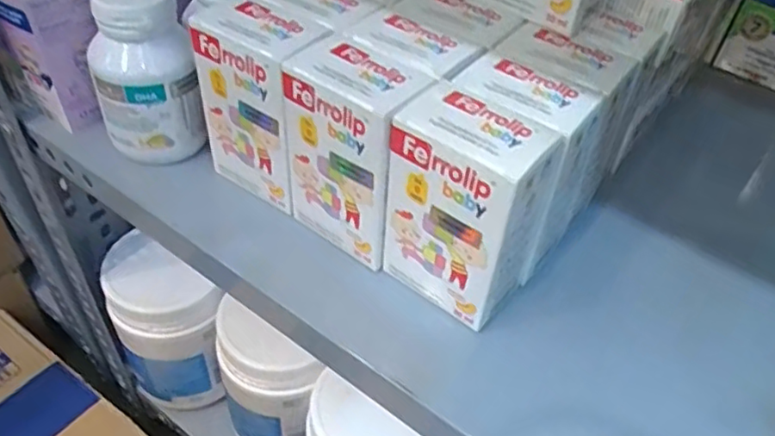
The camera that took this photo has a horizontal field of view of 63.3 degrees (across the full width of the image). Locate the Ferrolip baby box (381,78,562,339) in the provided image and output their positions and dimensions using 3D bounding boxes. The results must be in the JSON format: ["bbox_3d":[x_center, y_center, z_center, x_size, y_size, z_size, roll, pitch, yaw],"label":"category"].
[{"bbox_3d":[0.033,-0.004,0.270,0.059,0.088,0.038,29,50,22],"label":"Ferrolip baby box"}]

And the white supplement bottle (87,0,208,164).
[{"bbox_3d":[-0.128,-0.074,0.330,0.050,0.088,0.045,-16,49,-20],"label":"white supplement bottle"}]

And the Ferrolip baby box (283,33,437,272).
[{"bbox_3d":[-0.015,-0.030,0.292,0.059,0.088,0.035,34,52,25],"label":"Ferrolip baby box"}]

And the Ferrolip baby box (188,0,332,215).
[{"bbox_3d":[-0.060,-0.059,0.318,0.060,0.089,0.045,27,49,20],"label":"Ferrolip baby box"}]

